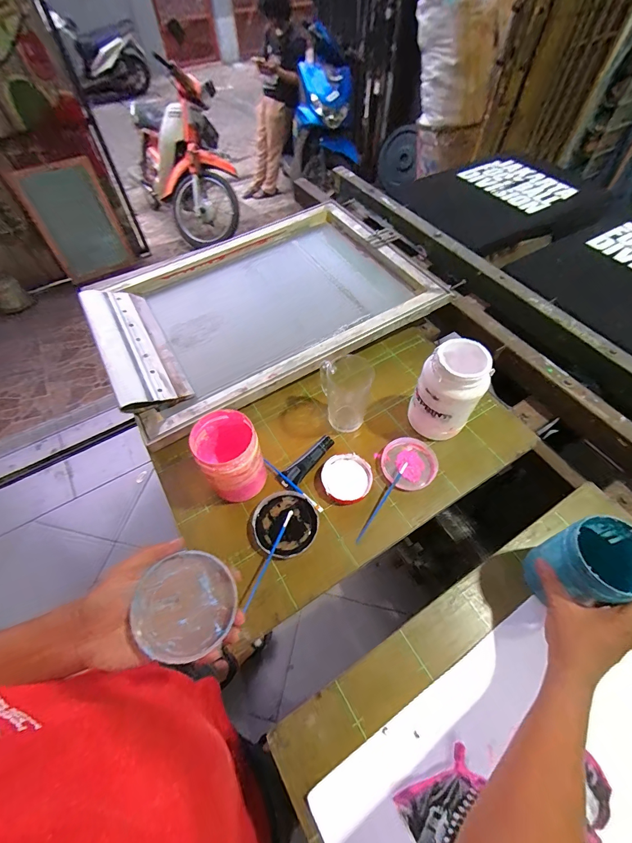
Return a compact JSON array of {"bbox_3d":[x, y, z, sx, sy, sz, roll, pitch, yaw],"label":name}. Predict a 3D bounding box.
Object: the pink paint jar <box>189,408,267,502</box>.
[{"bbox_3d":[-0.126,0.056,0.534,0.088,0.126,0.093,-23,61,-11],"label":"pink paint jar"}]

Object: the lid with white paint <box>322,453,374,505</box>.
[{"bbox_3d":[0.051,0.090,0.575,0.080,0.010,0.085,-1,59,1],"label":"lid with white paint"}]

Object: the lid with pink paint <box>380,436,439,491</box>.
[{"bbox_3d":[0.156,0.070,0.592,0.086,0.020,0.086,-1,59,1],"label":"lid with pink paint"}]

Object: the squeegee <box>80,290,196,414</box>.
[{"bbox_3d":[-0.370,-0.169,0.702,0.116,0.075,0.352,-28,62,-14],"label":"squeegee"}]

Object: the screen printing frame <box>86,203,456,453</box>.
[{"bbox_3d":[-0.122,-0.276,0.784,0.668,0.060,0.476,-28,62,-14],"label":"screen printing frame"}]

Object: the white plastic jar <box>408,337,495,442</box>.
[{"bbox_3d":[0.216,-0.052,0.573,0.095,0.160,0.095,-1,59,1],"label":"white plastic jar"}]

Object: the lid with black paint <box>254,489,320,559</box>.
[{"bbox_3d":[-0.046,0.156,0.540,0.094,0.018,0.096,-1,59,1],"label":"lid with black paint"}]

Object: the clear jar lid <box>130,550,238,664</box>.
[{"bbox_3d":[-0.121,0.172,0.331,0.089,0.012,0.084,4,70,-12],"label":"clear jar lid"}]

